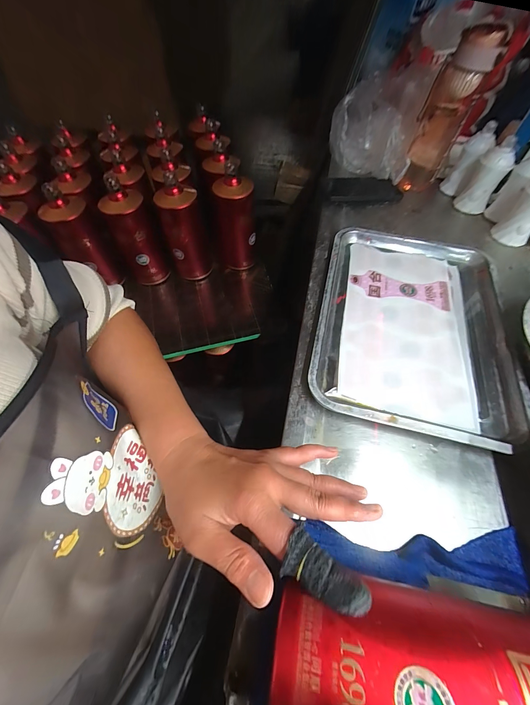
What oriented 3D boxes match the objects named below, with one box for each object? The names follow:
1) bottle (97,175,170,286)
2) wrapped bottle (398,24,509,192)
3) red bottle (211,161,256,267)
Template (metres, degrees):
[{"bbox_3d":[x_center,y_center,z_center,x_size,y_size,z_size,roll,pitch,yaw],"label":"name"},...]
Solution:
[{"bbox_3d":[-0.267,-0.240,0.580,0.081,0.193,0.092,-22,60,-11],"label":"bottle"},{"bbox_3d":[0.328,-0.431,0.519,0.077,0.226,0.075,23,61,12],"label":"wrapped bottle"},{"bbox_3d":[-0.062,-0.270,0.600,0.083,0.187,0.069,-4,59,0],"label":"red bottle"}]

